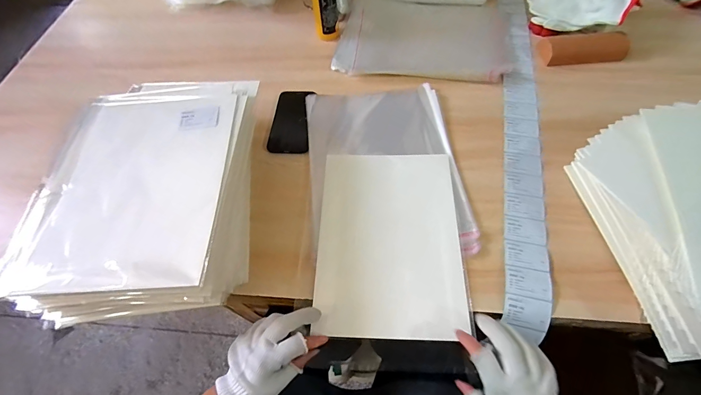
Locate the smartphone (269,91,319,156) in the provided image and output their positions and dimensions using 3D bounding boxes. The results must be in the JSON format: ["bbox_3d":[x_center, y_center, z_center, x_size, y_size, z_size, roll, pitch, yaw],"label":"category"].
[{"bbox_3d":[-0.109,-0.146,0.634,0.072,0.012,0.150,3,60,6],"label":"smartphone"}]

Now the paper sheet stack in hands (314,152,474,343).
[{"bbox_3d":[0.058,0.057,0.502,0.208,0.011,0.284,2,63,3],"label":"paper sheet stack in hands"}]

